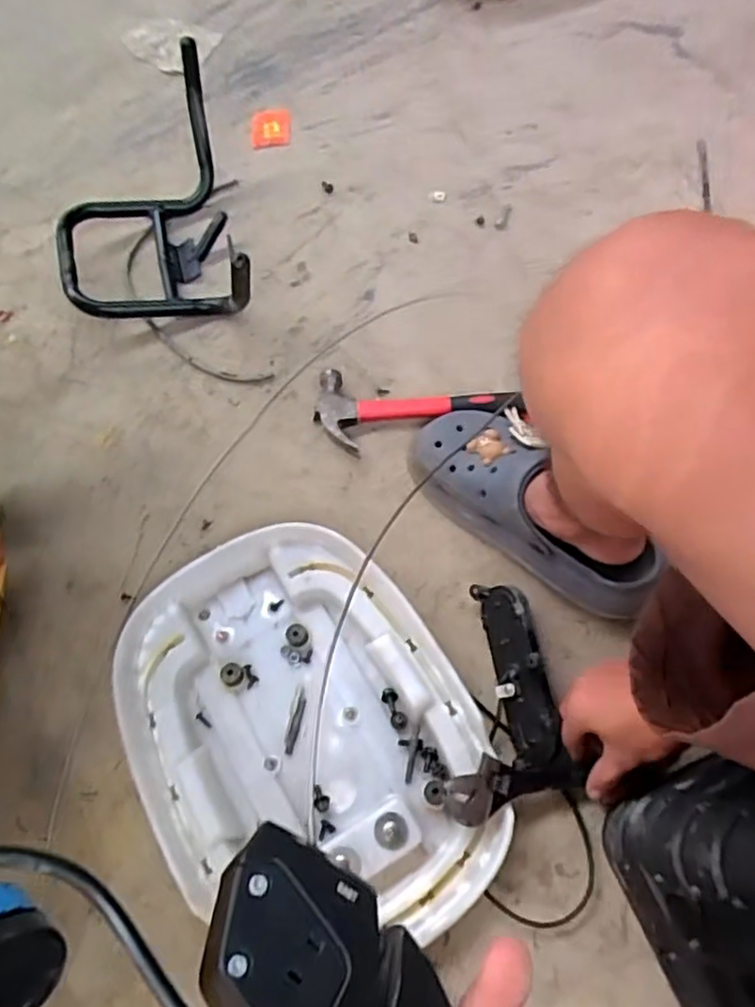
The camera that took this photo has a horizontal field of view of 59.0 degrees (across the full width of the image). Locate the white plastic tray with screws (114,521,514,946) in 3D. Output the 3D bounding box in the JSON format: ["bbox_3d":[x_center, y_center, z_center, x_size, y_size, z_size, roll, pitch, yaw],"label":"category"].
[{"bbox_3d":[-0.064,0.195,0.579,0.266,0.047,0.347,-28,68,-10],"label":"white plastic tray with screws"}]

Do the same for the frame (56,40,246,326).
[{"bbox_3d":[-0.270,-0.324,0.765,0.210,0.137,0.320,-15,66,-4],"label":"frame"}]

